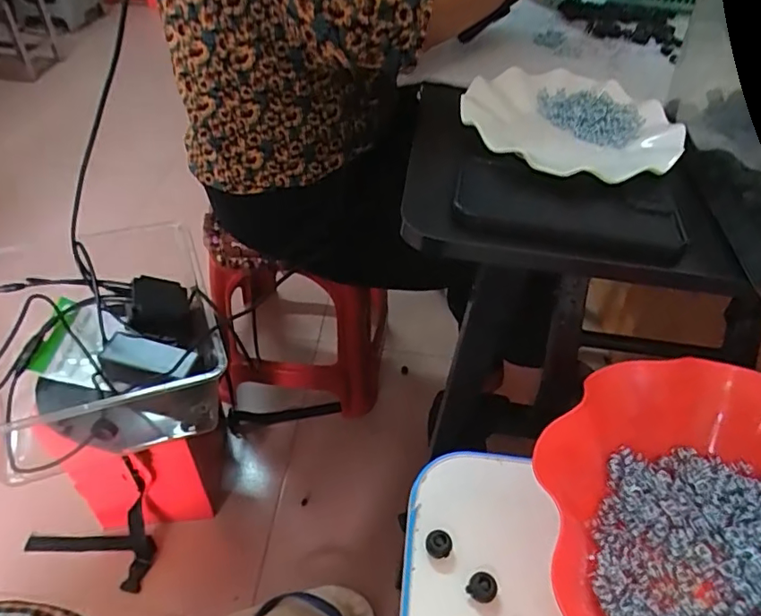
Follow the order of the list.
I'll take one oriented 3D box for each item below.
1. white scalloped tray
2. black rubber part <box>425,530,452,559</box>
[{"bbox_3d":[0.161,-0.153,0.468,0.178,0.026,0.176,13,46,8],"label":"white scalloped tray"},{"bbox_3d":[0.035,0.141,0.325,0.015,0.012,0.013,22,48,17],"label":"black rubber part"}]

